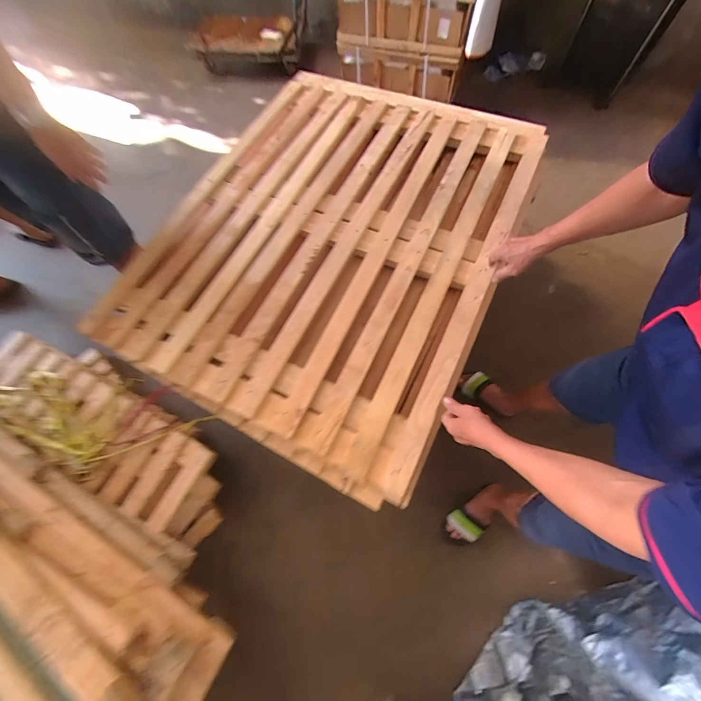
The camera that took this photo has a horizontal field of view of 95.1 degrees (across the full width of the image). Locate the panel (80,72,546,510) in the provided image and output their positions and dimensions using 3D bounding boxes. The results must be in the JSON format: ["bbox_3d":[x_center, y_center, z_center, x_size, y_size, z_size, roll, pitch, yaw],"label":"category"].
[{"bbox_3d":[-0.057,-0.373,0.958,0.962,0.071,1.250,23,70,11],"label":"panel"}]

